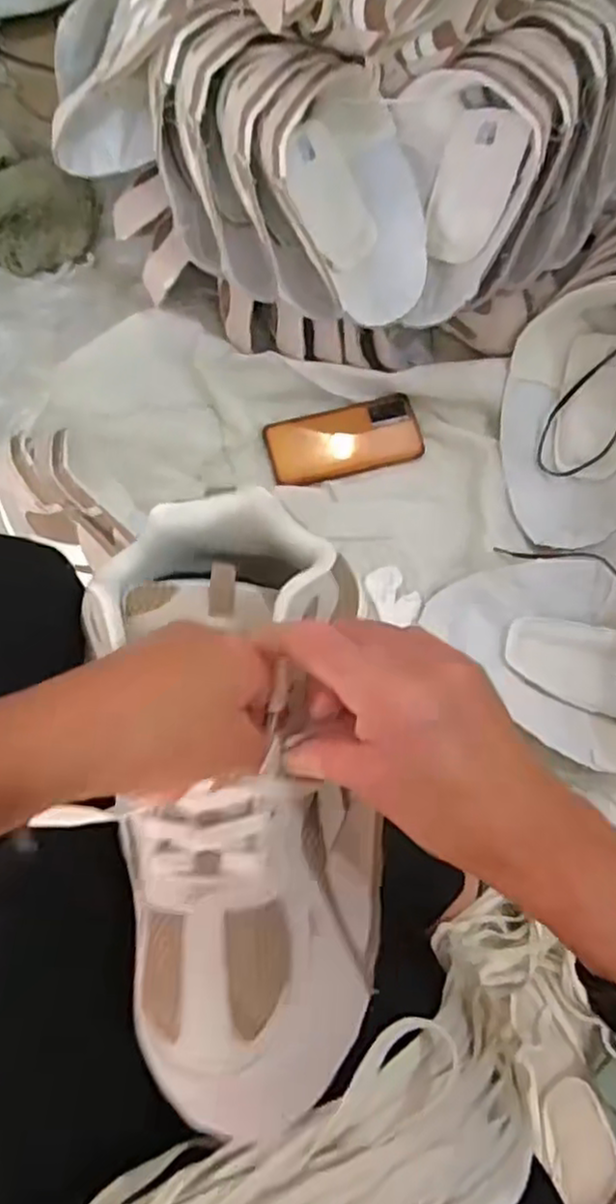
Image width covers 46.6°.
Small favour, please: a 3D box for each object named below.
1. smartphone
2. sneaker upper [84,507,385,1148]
[{"bbox_3d":[0.039,-0.174,0.776,0.164,0.012,0.078,-13,76,-5],"label":"smartphone"},{"bbox_3d":[-0.026,0.076,0.314,0.130,0.059,0.266,-6,73,-3],"label":"sneaker upper"}]

